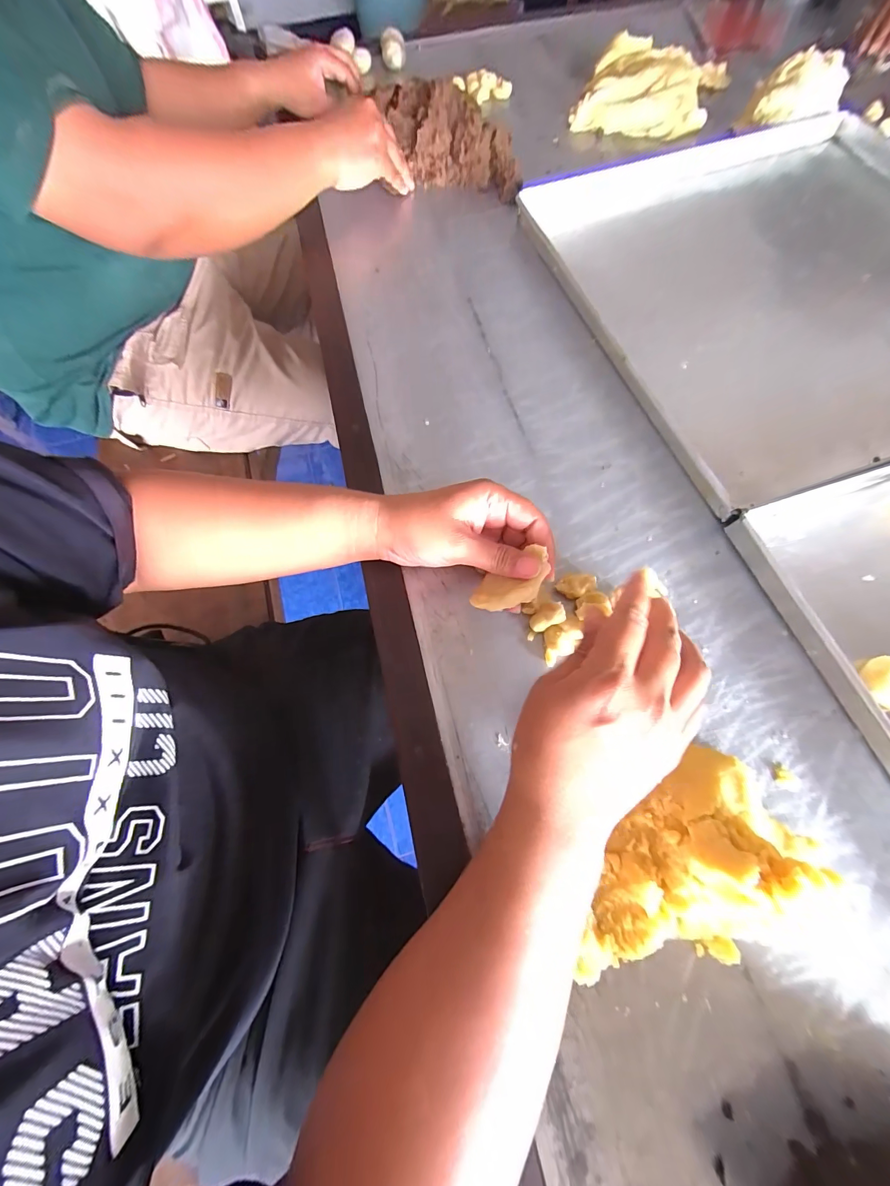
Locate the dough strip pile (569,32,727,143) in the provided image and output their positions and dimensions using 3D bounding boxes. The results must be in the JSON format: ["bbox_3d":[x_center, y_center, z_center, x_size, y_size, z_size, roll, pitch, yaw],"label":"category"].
[{"bbox_3d":[0.314,-0.767,0.589,0.194,0.052,0.188,21,72,10],"label":"dough strip pile"}]

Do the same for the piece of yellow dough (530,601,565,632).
[{"bbox_3d":[0.084,0.020,0.322,0.026,0.023,0.019,-15,70,-3],"label":"piece of yellow dough"}]

